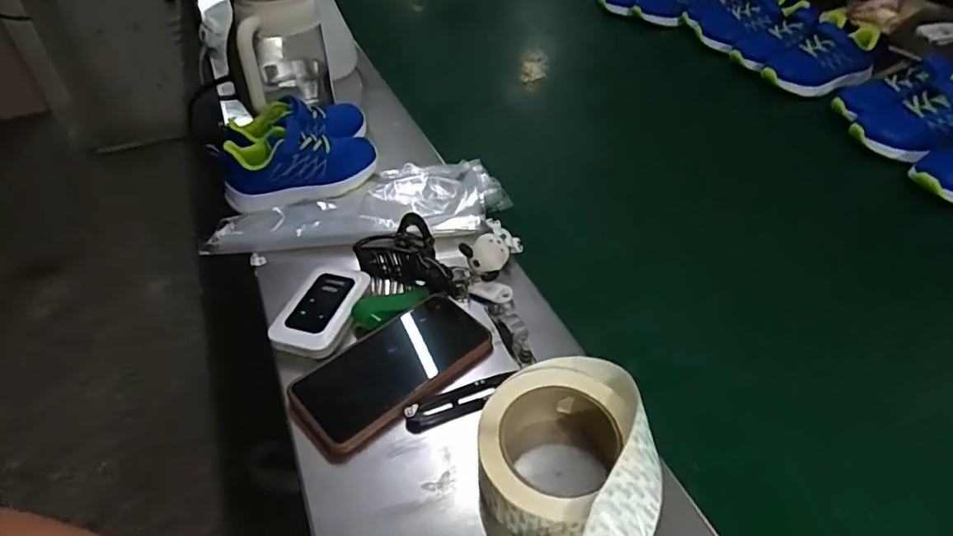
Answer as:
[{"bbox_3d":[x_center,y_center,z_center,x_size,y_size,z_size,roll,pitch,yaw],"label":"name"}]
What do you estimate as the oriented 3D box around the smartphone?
[{"bbox_3d":[-0.067,0.075,0.473,0.163,0.008,0.083,-33,51,-30],"label":"smartphone"}]

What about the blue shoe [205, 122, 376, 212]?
[{"bbox_3d":[-0.194,-0.116,0.650,0.167,0.063,0.075,-23,47,-22],"label":"blue shoe"}]

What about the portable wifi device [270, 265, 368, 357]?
[{"bbox_3d":[-0.135,0.032,0.518,0.060,0.019,0.096,8,43,10],"label":"portable wifi device"}]

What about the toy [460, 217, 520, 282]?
[{"bbox_3d":[0.015,-0.019,0.562,0.039,0.033,0.064,19,46,21],"label":"toy"}]

